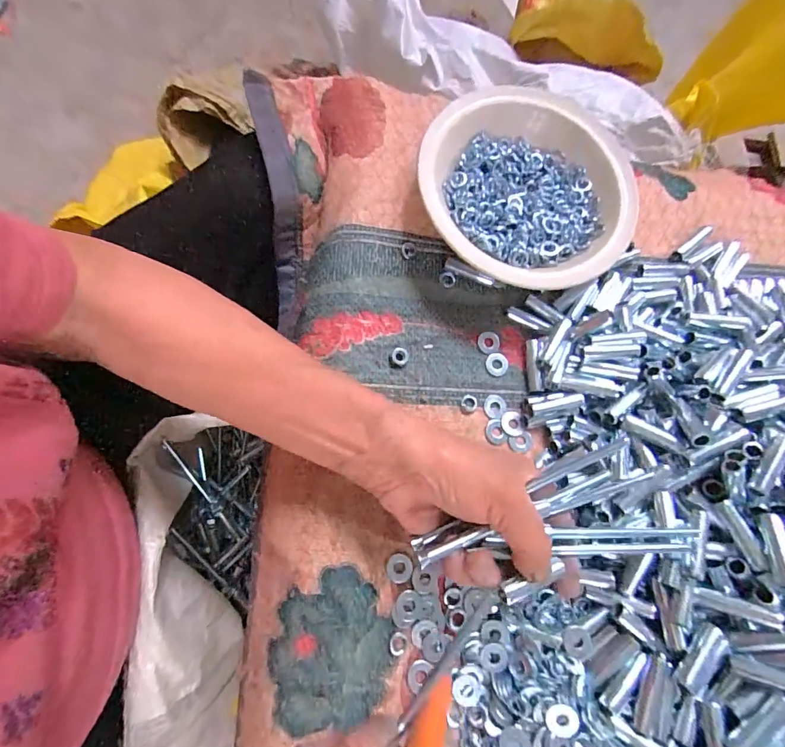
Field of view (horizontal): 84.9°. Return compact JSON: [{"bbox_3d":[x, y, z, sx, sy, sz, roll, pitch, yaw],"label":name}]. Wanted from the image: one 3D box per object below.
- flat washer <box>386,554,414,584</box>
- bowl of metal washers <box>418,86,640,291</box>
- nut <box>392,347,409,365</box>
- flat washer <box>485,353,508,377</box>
[{"bbox_3d":[0.005,0.135,0.297,0.018,0.004,0.018,2,71,-9],"label":"flat washer"},{"bbox_3d":[0.109,-0.147,0.344,0.162,0.056,0.173,2,76,-7],"label":"bowl of metal washers"},{"bbox_3d":[0.006,-0.013,0.330,0.013,0.006,0.013,2,76,-7],"label":"nut"},{"bbox_3d":[0.084,-0.007,0.345,0.018,0.004,0.019,2,76,-7],"label":"flat washer"}]

